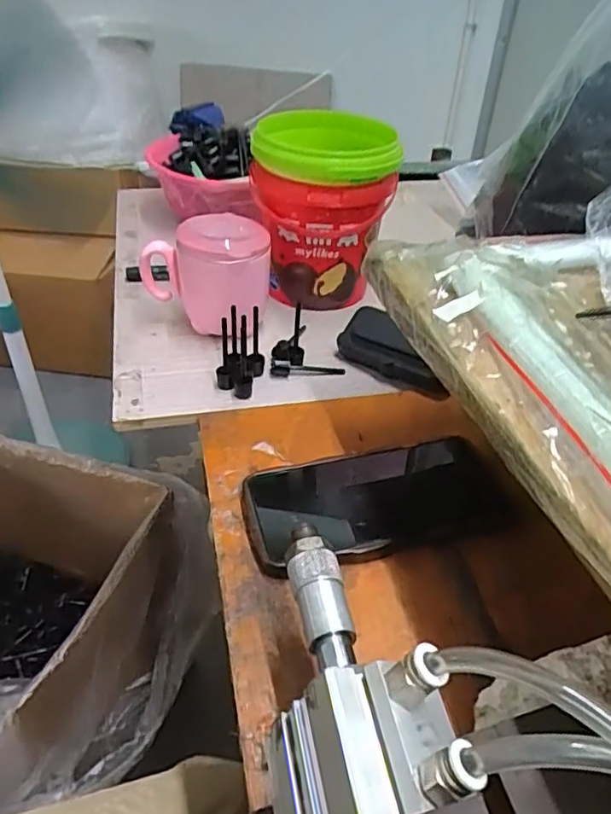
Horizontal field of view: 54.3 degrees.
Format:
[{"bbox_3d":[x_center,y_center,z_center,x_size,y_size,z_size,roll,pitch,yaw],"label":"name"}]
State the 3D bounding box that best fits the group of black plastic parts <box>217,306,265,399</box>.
[{"bbox_3d":[-0.053,-0.045,0.478,0.038,0.058,0.049,0,40,-4],"label":"group of black plastic parts"}]

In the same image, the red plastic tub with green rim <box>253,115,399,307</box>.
[{"bbox_3d":[0.014,-0.187,0.577,0.128,0.146,0.127,-3,40,-8],"label":"red plastic tub with green rim"}]

